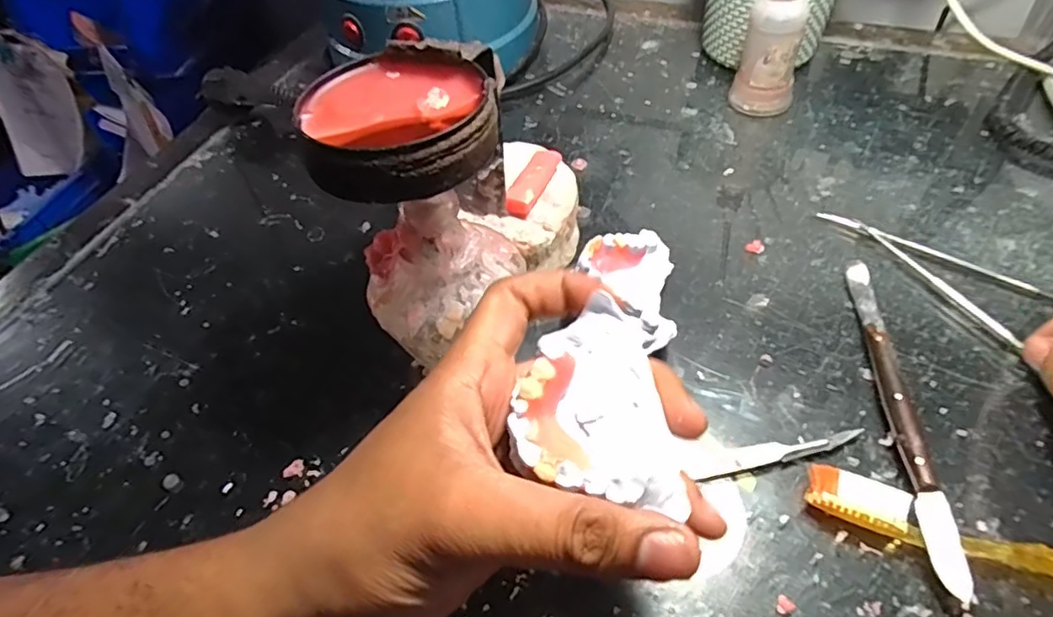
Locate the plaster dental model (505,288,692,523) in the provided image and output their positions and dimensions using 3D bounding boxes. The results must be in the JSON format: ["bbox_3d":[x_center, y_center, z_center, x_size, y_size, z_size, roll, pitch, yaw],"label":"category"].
[{"bbox_3d":[0.026,0.029,0.189,0.052,0.026,0.064,11,53,13],"label":"plaster dental model"}]

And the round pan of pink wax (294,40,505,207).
[{"bbox_3d":[-0.048,-0.076,0.227,0.073,0.020,0.085,-5,51,1],"label":"round pan of pink wax"}]

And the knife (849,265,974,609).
[{"bbox_3d":[0.170,0.042,0.272,0.013,0.017,0.169,5,52,8],"label":"knife"}]

